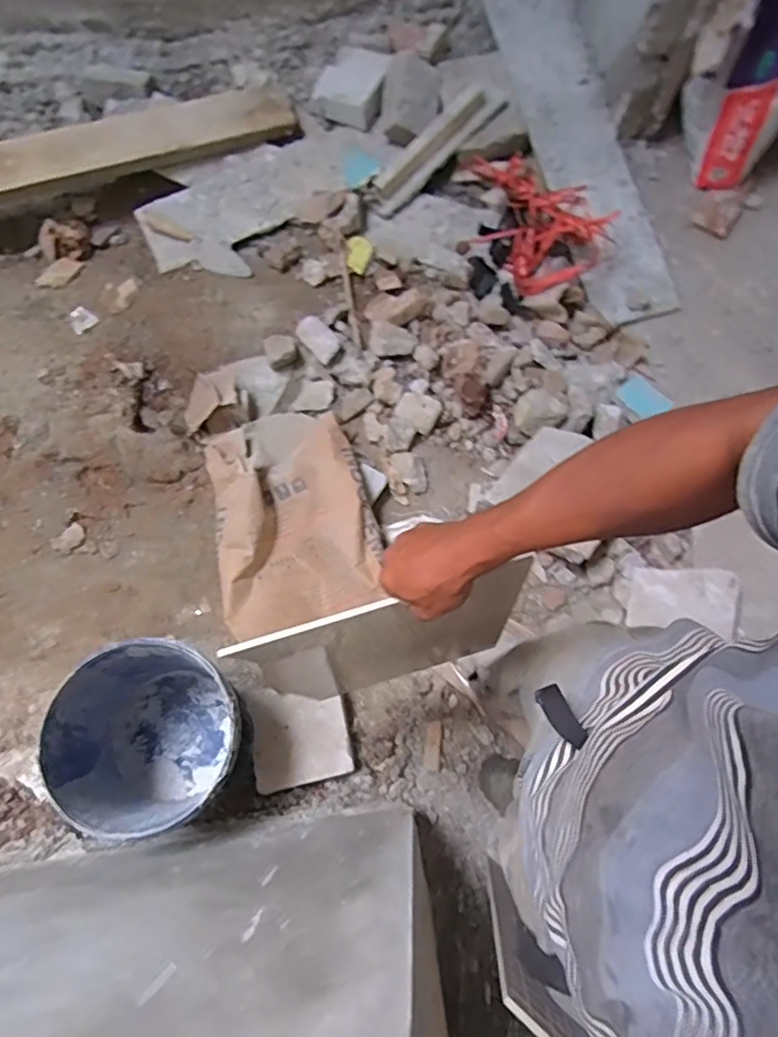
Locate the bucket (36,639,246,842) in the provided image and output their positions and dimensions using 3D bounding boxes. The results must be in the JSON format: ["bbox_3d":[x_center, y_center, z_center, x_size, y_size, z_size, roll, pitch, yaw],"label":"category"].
[{"bbox_3d":[-0.418,0.396,1.162,0.319,0.371,0.291,-1,75,2],"label":"bucket"}]

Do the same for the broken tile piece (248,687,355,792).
[{"bbox_3d":[-0.185,0.444,1.261,0.198,0.015,0.192,-13,85,5],"label":"broken tile piece"}]

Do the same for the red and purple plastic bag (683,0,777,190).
[{"bbox_3d":[0.822,-1.018,1.391,0.261,0.510,0.190,31,78,10],"label":"red and purple plastic bag"}]

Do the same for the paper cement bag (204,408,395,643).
[{"bbox_3d":[-0.231,0.016,1.412,0.386,0.104,0.550,-17,79,-4],"label":"paper cement bag"}]

